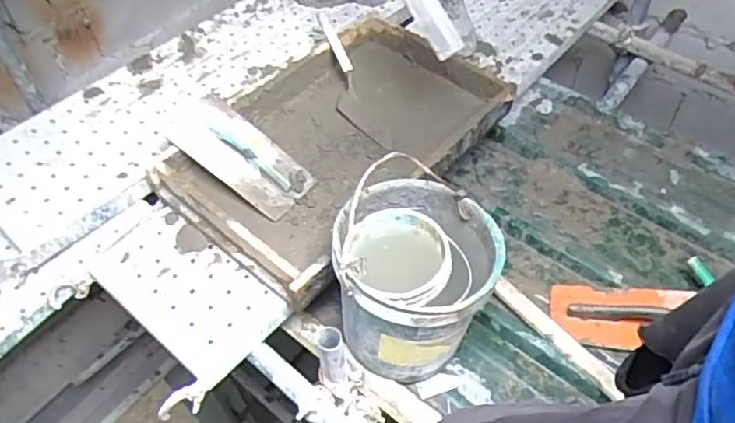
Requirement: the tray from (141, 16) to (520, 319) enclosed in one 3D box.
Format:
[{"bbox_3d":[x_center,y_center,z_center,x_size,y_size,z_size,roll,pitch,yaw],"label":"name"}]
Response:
[{"bbox_3d":[-0.067,-0.200,1.496,0.547,0.114,0.814,33,61,27],"label":"tray"}]

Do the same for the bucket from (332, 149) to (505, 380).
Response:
[{"bbox_3d":[0.088,0.128,1.209,0.292,0.274,0.314,-2,51,3],"label":"bucket"}]

